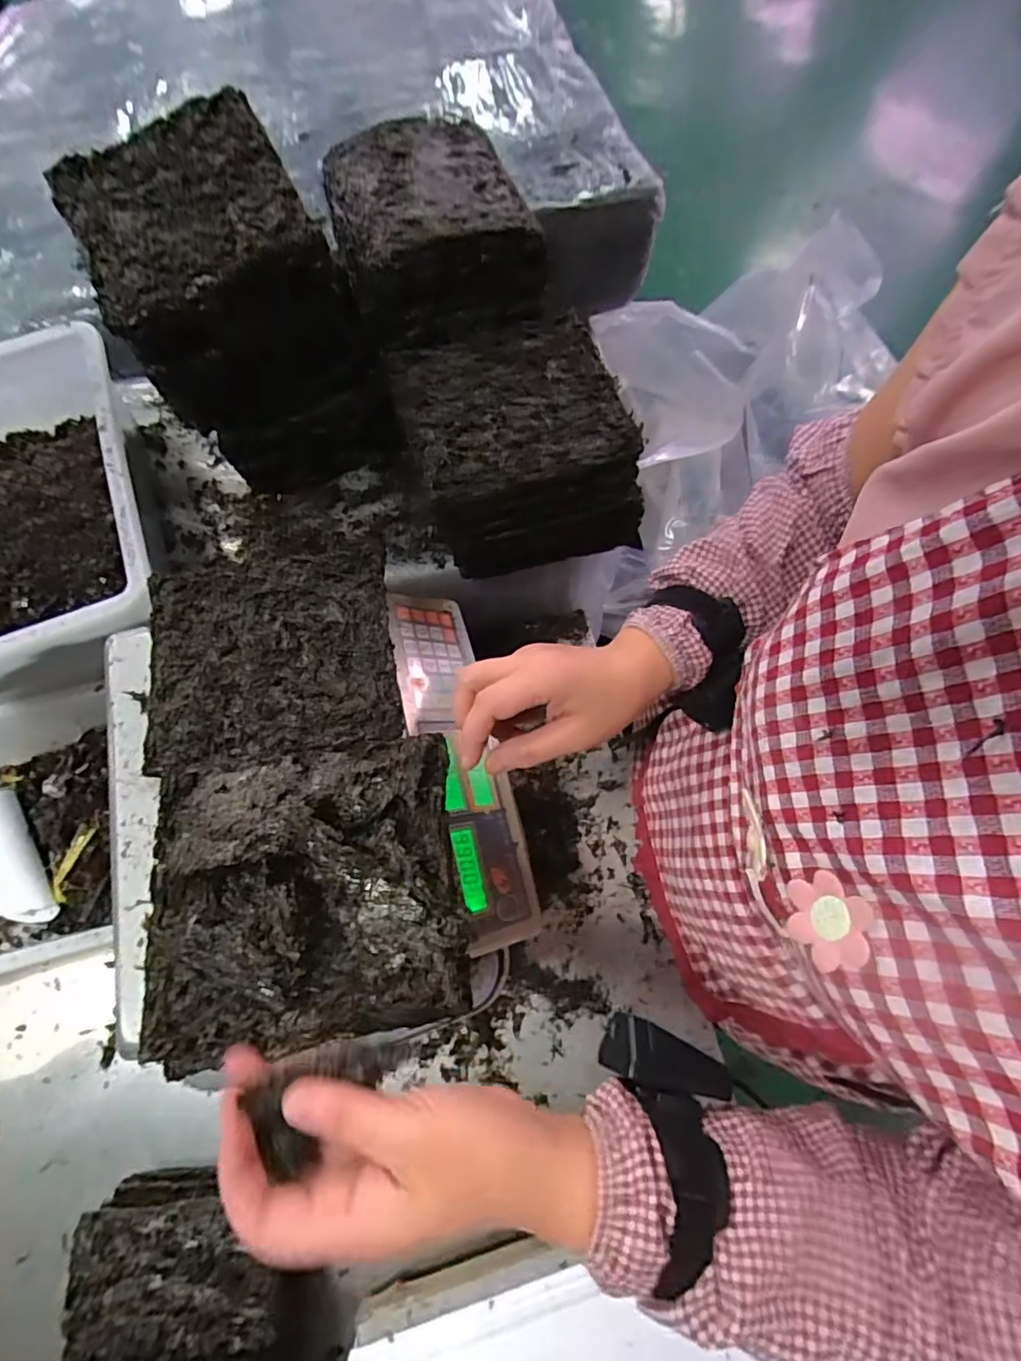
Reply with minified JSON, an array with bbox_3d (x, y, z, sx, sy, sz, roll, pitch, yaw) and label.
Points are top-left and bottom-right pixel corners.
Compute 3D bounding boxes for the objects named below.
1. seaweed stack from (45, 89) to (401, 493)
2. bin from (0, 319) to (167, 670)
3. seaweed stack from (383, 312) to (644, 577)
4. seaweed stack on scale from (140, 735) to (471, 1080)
[{"bbox_3d":[-0.261,-0.359,0.581,0.200,0.249,0.192,-24,73,-8],"label":"seaweed stack"},{"bbox_3d":[-0.519,-0.176,0.593,0.290,0.101,0.366,-20,72,-6],"label":"bin"},{"bbox_3d":[0.003,-0.232,0.588,0.199,0.141,0.177,-18,72,-6],"label":"seaweed stack"},{"bbox_3d":[-0.137,0.136,0.372,0.199,0.038,0.183,-9,71,-3],"label":"seaweed stack on scale"}]

